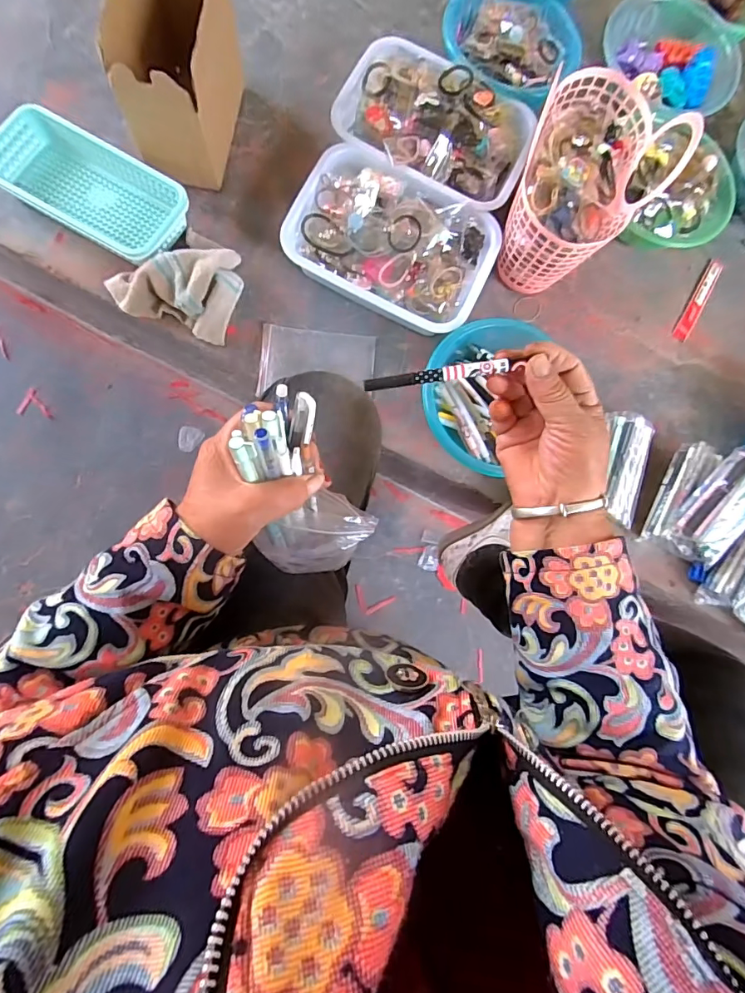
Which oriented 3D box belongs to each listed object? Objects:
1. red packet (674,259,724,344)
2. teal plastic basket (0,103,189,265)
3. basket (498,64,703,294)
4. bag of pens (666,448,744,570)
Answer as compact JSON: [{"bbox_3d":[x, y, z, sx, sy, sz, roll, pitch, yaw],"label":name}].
[{"bbox_3d":[0.562,-0.343,0.805,0.025,0.012,0.183,33,80,-1],"label":"red packet"},{"bbox_3d":[-0.397,-0.434,0.670,0.259,0.063,0.137,28,80,-2],"label":"teal plastic basket"},{"bbox_3d":[0.295,-0.446,0.676,0.167,0.215,0.271,24,81,-3],"label":"basket"},{"bbox_3d":[0.518,0.016,0.685,0.093,0.042,0.178,33,98,-2],"label":"bag of pens"}]

